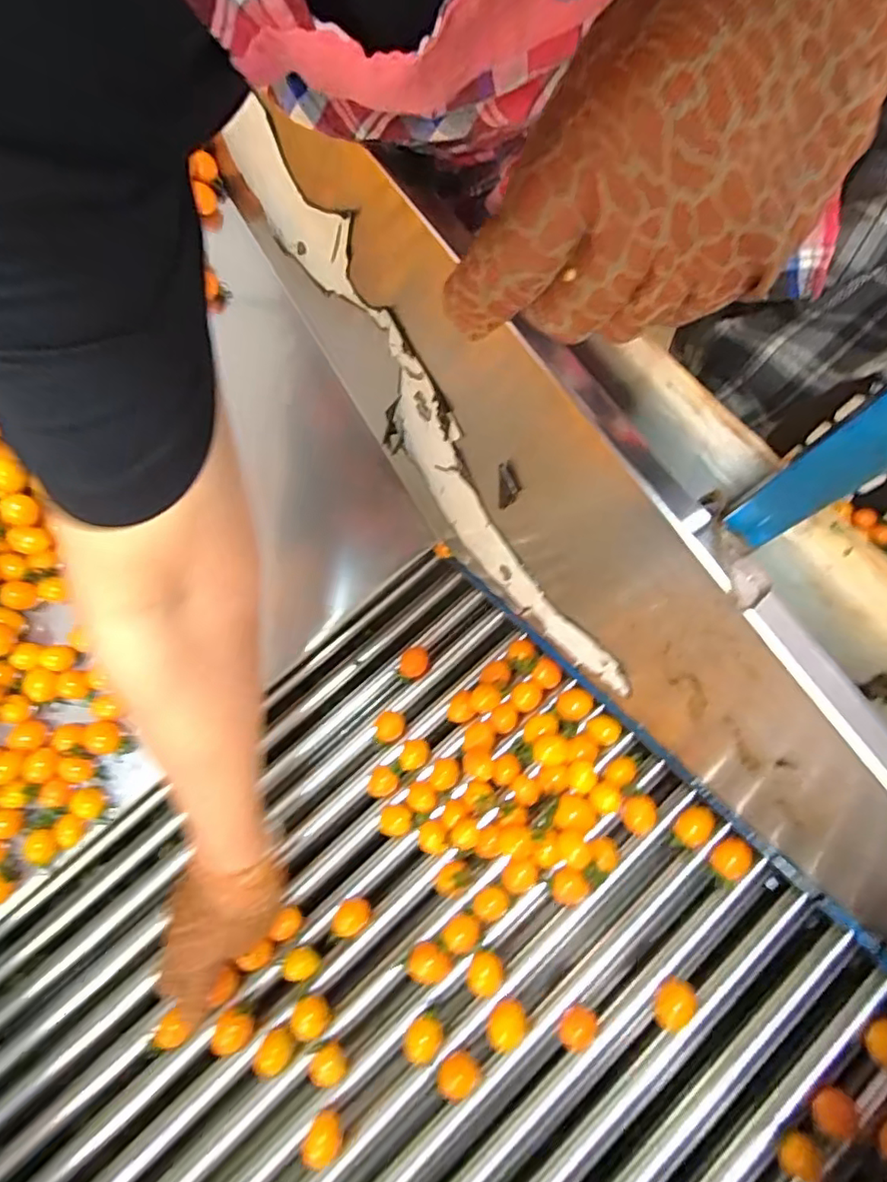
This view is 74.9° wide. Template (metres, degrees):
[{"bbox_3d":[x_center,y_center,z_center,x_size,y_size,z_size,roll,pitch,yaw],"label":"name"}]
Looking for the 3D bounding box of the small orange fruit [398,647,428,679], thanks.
[{"bbox_3d":[-0.029,0.069,0.546,0.027,0.024,0.030,12,74,3],"label":"small orange fruit"}]

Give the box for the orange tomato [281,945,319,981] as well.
[{"bbox_3d":[-0.109,0.289,0.451,0.026,0.018,0.020,0,74,-1],"label":"orange tomato"}]

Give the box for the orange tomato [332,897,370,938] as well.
[{"bbox_3d":[-0.072,0.258,0.460,0.025,0.027,0.026,0,74,-1],"label":"orange tomato"}]

